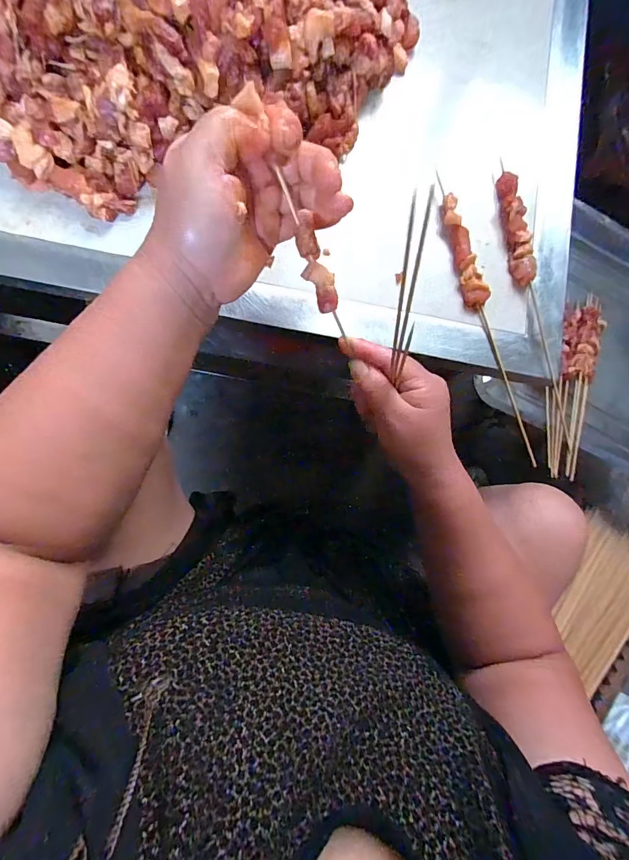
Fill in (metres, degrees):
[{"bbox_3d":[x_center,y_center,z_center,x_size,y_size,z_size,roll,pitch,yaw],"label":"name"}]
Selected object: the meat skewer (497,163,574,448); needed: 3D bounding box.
[{"bbox_3d":[0.204,-0.119,0.366,0.021,0.016,0.261,-9,84,-7],"label":"meat skewer"}]

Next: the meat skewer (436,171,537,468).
[{"bbox_3d":[0.156,-0.107,0.361,0.022,0.015,0.278,-14,84,-7],"label":"meat skewer"}]

